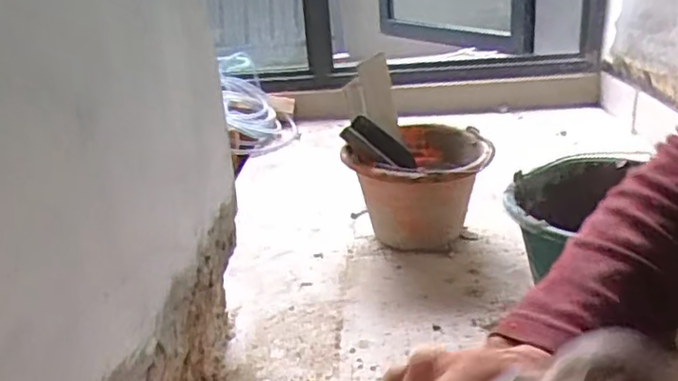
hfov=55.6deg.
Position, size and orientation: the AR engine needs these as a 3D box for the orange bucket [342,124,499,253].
[{"bbox_3d":[0.136,0.006,1.095,0.236,0.181,0.236,-3,22,1],"label":"orange bucket"}]

